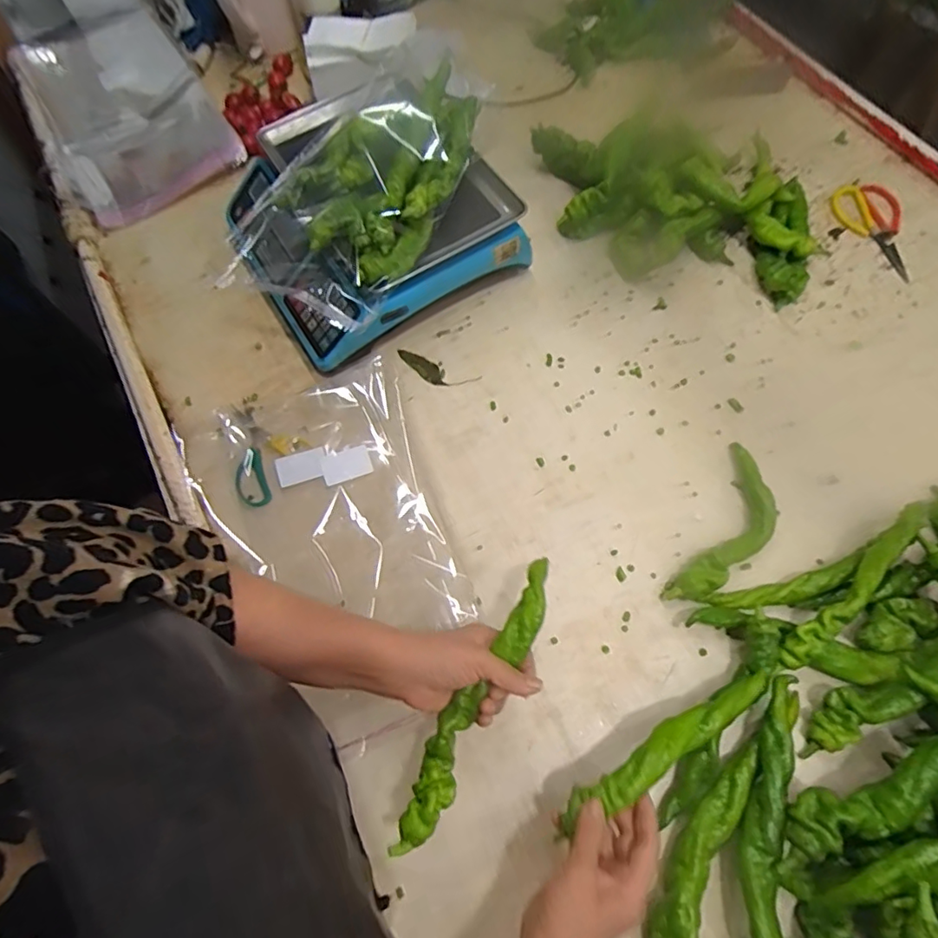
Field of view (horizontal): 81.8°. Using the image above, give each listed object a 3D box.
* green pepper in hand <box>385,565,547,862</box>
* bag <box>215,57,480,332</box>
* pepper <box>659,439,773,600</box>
[{"bbox_3d":[0.011,0.201,0.481,0.039,0.043,0.264,29,77,14],"label":"green pepper in hand"},{"bbox_3d":[-0.132,-0.342,0.657,0.207,0.103,0.337,26,70,12],"label":"bag"},{"bbox_3d":[0.298,0.069,0.614,0.070,0.033,0.211,29,71,15],"label":"pepper"}]

